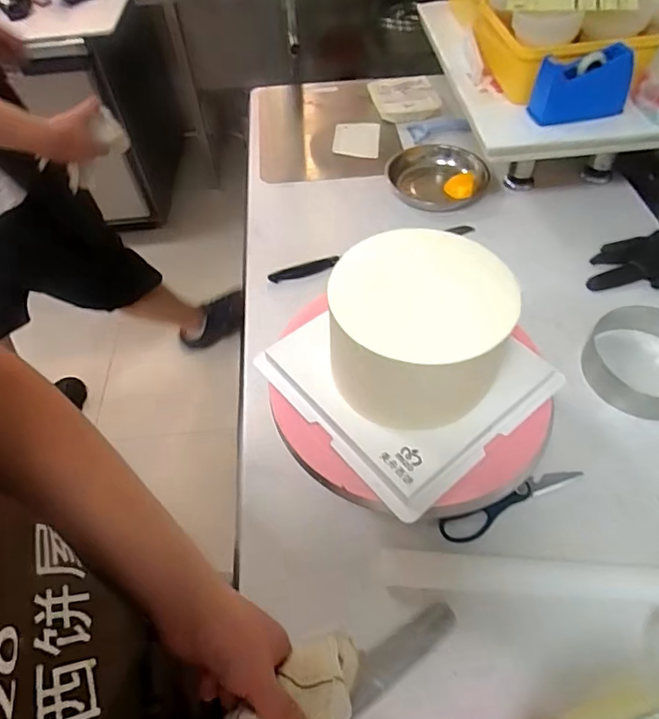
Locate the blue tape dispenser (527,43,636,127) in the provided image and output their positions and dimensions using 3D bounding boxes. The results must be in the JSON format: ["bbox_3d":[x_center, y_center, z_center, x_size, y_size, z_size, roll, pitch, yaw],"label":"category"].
[{"bbox_3d":[0.385,-0.414,0.776,0.128,0.090,0.063,-13,53,-6],"label":"blue tape dispenser"}]

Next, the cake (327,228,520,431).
[{"bbox_3d":[0.081,-0.031,0.484,0.154,0.112,0.156,0,53,4],"label":"cake"}]

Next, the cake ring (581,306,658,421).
[{"bbox_3d":[0.430,0.000,0.691,0.143,0.054,0.160,-36,59,-21],"label":"cake ring"}]

